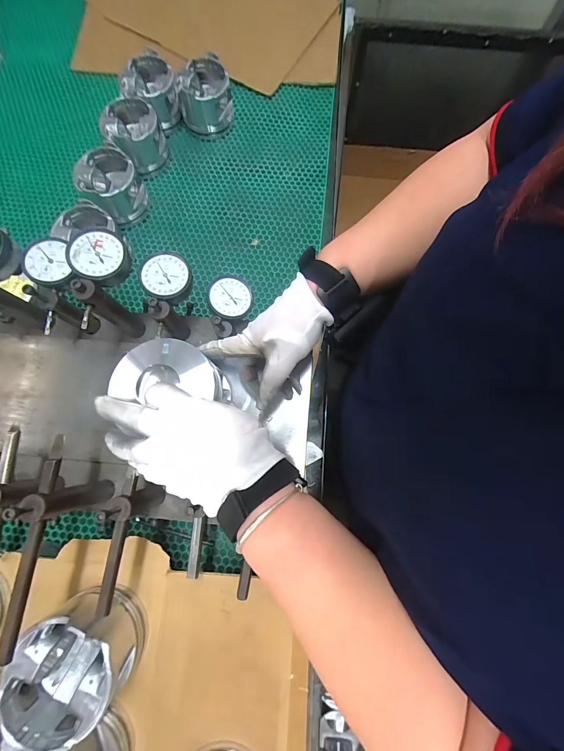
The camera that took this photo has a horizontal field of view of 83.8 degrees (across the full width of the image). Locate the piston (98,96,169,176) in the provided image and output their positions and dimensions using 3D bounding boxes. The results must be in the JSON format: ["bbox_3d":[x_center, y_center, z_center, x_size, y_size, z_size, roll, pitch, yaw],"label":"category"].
[{"bbox_3d":[-0.279,-0.456,0.604,0.100,0.089,0.104,-28,78,-6],"label":"piston"}]

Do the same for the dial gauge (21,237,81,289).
[{"bbox_3d":[-0.257,-0.123,0.347,0.048,0.019,0.055,-22,77,-5],"label":"dial gauge"}]

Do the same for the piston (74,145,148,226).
[{"bbox_3d":[-0.304,-0.339,0.573,0.094,0.088,0.099,-19,77,-4],"label":"piston"}]

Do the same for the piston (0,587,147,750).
[{"bbox_3d":[-0.200,0.278,0.305,0.103,0.085,0.099,0,76,1],"label":"piston"}]

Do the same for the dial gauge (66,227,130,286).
[{"bbox_3d":[-0.185,-0.120,0.319,0.054,0.023,0.054,0,76,1],"label":"dial gauge"}]

